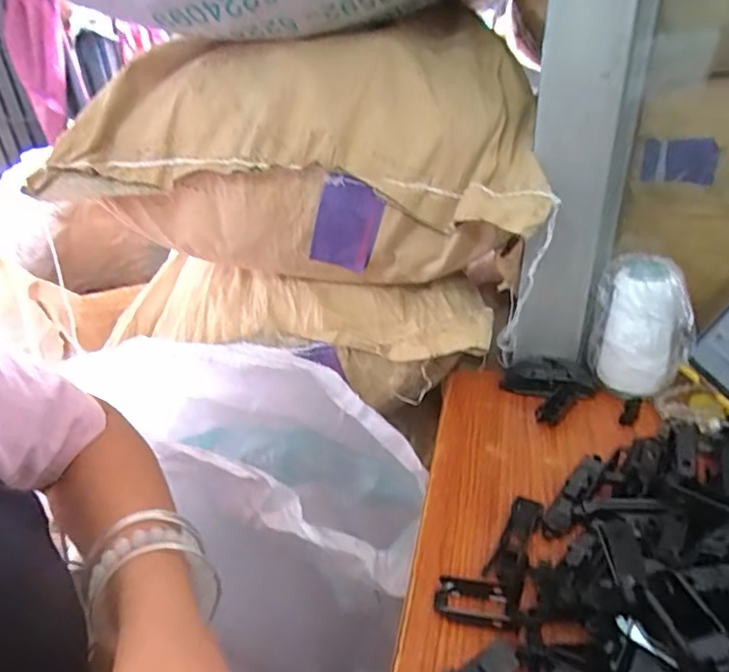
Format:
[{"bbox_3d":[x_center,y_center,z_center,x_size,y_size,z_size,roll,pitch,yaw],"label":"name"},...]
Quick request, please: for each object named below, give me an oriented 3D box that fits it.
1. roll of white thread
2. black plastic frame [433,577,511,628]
[{"bbox_3d":[0.228,-0.008,0.448,0.053,0.100,0.065,-7,30,-7],"label":"roll of white thread"},{"bbox_3d":[0.060,0.149,0.303,0.040,0.011,0.023,3,30,10],"label":"black plastic frame"}]

